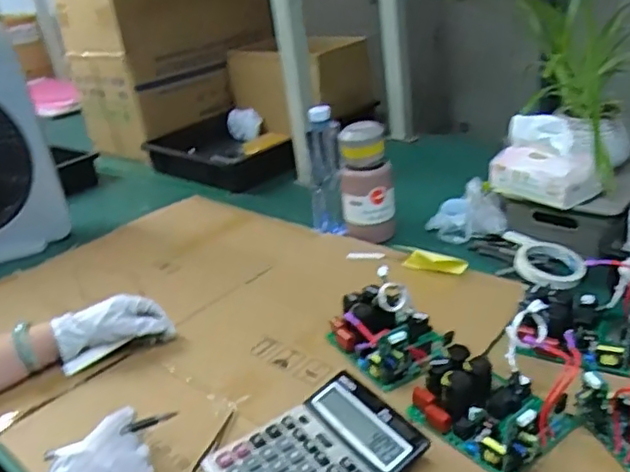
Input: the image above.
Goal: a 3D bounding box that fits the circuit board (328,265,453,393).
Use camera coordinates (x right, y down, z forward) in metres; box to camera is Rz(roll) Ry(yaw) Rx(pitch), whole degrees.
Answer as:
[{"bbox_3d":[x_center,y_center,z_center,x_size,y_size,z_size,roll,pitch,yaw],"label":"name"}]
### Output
[{"bbox_3d":[0.091,0.102,0.760,0.114,0.085,0.136,-20,28,-22],"label":"circuit board"}]

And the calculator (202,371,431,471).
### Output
[{"bbox_3d":[-0.001,0.221,0.608,0.183,0.032,0.145,-22,29,-26],"label":"calculator"}]

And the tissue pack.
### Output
[{"bbox_3d":[0.343,-0.116,0.928,0.091,0.111,0.148,-28,33,-35],"label":"tissue pack"}]

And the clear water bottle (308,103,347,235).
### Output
[{"bbox_3d":[0.019,-0.107,1.087,0.061,0.224,0.065,-9,26,-2],"label":"clear water bottle"}]

